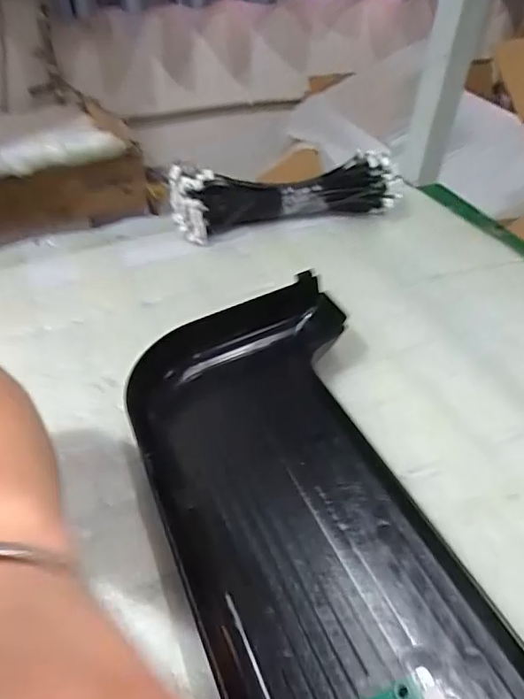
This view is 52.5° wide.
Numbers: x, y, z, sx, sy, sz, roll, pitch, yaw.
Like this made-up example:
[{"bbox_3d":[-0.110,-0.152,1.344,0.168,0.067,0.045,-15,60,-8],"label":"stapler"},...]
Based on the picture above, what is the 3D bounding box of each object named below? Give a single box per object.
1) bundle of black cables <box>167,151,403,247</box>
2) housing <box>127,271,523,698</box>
[{"bbox_3d":[0.031,-0.181,0.623,0.269,0.056,0.078,-13,45,-16],"label":"bundle of black cables"},{"bbox_3d":[0.067,0.137,0.276,0.174,0.064,0.490,-14,41,-23],"label":"housing"}]

